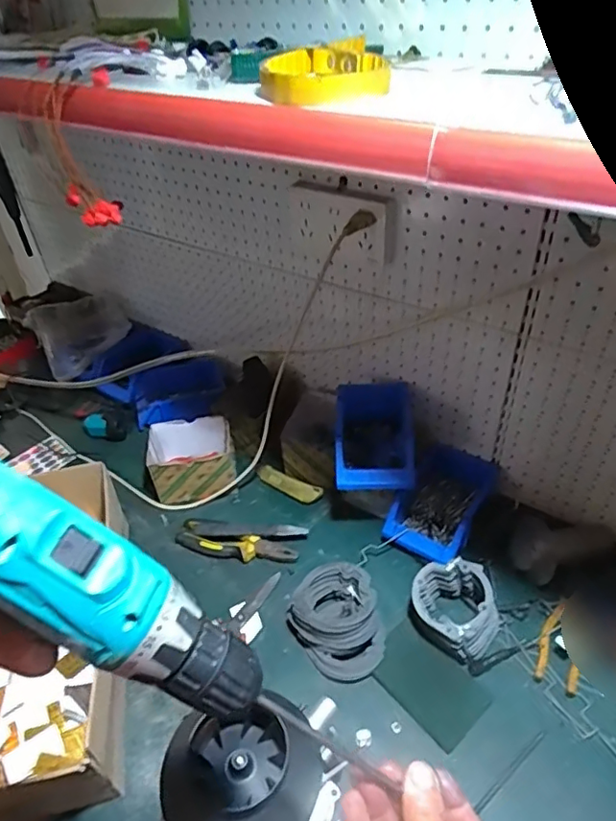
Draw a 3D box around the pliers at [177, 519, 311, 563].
[{"bbox_3d":[-0.109,0.206,0.883,0.200,0.026,0.059,4,41,5],"label":"pliers"}]

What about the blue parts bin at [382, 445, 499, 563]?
[{"bbox_3d":[0.207,0.148,0.874,0.117,0.077,0.182,22,45,24],"label":"blue parts bin"}]

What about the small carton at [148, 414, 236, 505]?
[{"bbox_3d":[-0.198,0.089,0.968,0.145,0.111,0.096,-7,41,-7],"label":"small carton"}]

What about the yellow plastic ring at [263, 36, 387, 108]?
[{"bbox_3d":[0.012,-0.291,0.476,0.100,0.022,0.168,-2,41,-1],"label":"yellow plastic ring"}]

